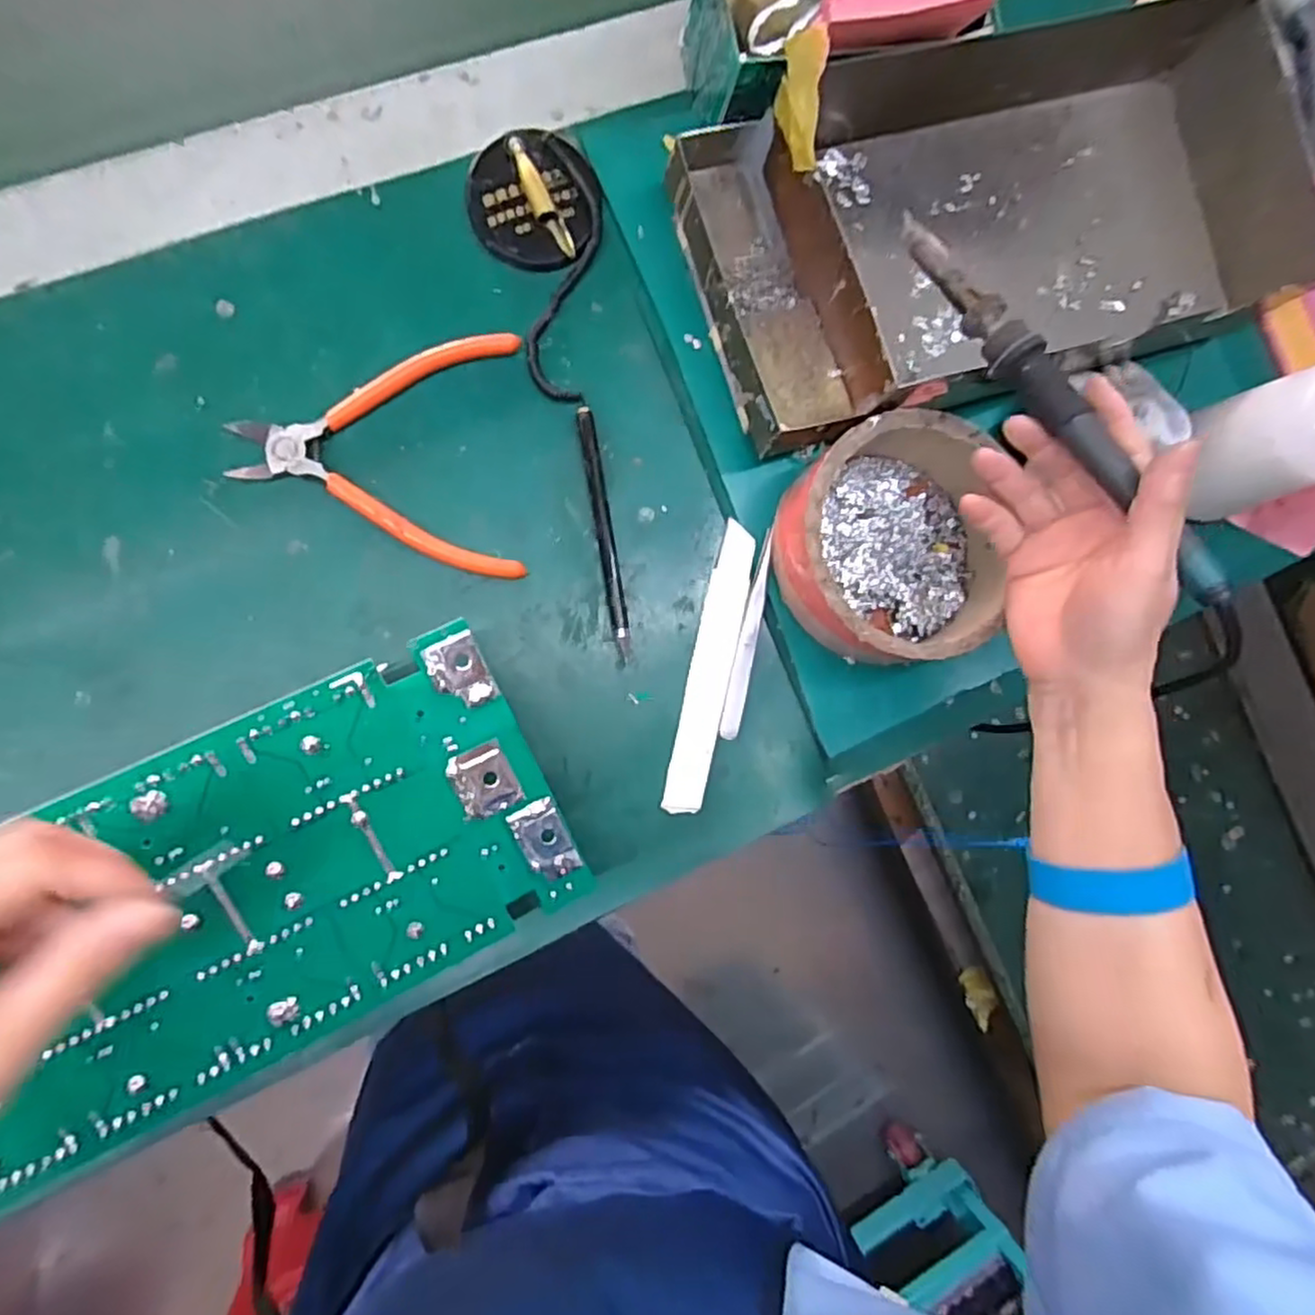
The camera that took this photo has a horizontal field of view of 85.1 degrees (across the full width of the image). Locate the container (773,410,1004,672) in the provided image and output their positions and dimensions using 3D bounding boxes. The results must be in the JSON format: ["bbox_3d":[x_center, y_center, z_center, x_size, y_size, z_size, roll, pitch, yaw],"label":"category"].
[{"bbox_3d":[0.124,-0.059,0.376,0.113,0.050,0.118,0,87,-8],"label":"container"}]

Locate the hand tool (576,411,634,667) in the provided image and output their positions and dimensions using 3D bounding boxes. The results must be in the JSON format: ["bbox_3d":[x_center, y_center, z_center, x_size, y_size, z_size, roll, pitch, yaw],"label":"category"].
[{"bbox_3d":[-0.027,-0.064,0.380,0.009,0.007,0.136,-9,88,-8],"label":"hand tool"}]

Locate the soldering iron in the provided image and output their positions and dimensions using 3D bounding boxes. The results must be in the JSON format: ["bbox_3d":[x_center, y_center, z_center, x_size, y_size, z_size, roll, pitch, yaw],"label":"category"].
[{"bbox_3d":[0.164,-0.111,0.299,0.016,0.016,0.209,-28,75,-8],"label":"soldering iron"}]

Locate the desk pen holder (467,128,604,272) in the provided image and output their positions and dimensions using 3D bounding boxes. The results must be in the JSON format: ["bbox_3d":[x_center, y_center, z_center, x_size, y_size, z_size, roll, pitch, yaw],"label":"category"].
[{"bbox_3d":[-0.064,-0.238,0.375,0.068,0.020,0.059,5,86,-7],"label":"desk pen holder"}]

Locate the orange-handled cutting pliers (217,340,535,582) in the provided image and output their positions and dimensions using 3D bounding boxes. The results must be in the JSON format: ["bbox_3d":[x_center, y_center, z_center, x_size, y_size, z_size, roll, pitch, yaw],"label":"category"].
[{"bbox_3d":[-0.139,-0.101,0.361,0.136,0.011,0.125,-3,88,-8],"label":"orange-handled cutting pliers"}]

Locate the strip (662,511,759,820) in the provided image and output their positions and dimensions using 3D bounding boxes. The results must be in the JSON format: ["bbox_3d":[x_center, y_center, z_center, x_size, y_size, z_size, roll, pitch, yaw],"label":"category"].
[{"bbox_3d":[0.029,0.006,0.385,0.023,0.005,0.154,13,86,-7],"label":"strip"}]

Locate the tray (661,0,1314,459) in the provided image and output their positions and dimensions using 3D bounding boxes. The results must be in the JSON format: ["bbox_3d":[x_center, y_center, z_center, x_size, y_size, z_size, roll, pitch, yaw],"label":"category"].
[{"bbox_3d":[0.182,-0.240,0.387,0.329,0.059,0.179,-20,90,-8],"label":"tray"}]

